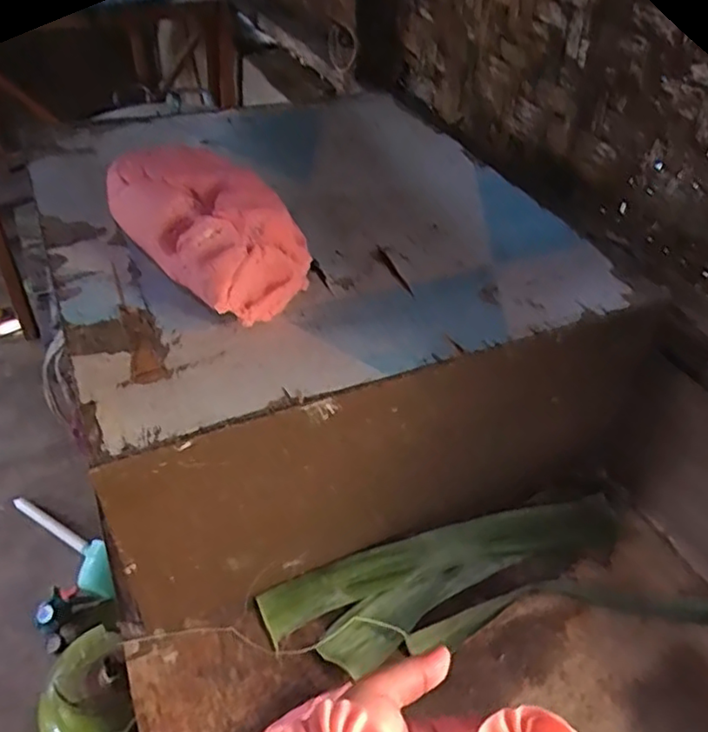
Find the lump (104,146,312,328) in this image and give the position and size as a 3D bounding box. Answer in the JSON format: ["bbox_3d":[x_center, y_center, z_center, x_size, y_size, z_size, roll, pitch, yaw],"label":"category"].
[{"bbox_3d":[-0.135,-0.124,0.570,0.106,0.097,0.203,-32,52,-33],"label":"lump"}]

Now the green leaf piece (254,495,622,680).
[{"bbox_3d":[0.106,0.206,0.633,0.385,0.020,0.101,-13,44,-18],"label":"green leaf piece"}]

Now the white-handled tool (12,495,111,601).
[{"bbox_3d":[-0.669,0.397,1.475,0.410,0.060,0.094,34,50,30],"label":"white-handled tool"}]

